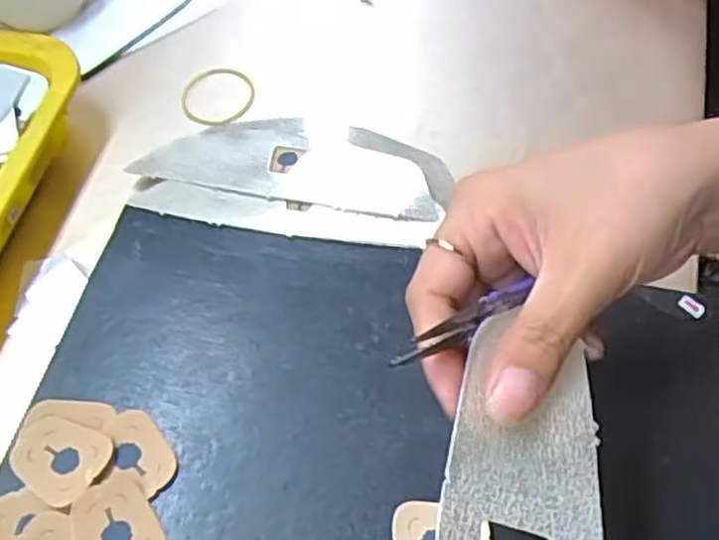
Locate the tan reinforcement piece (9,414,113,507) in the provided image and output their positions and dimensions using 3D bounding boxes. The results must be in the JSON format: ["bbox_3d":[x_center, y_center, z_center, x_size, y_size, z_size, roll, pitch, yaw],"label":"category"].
[{"bbox_3d":[-0.128,0.080,0.315,0.039,0.004,0.033,16,57,11],"label":"tan reinforcement piece"}]

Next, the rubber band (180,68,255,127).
[{"bbox_3d":[-0.089,-0.109,0.467,0.044,0.007,0.048,1,67,-3],"label":"rubber band"}]

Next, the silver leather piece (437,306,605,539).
[{"bbox_3d":[0.049,0.080,0.222,0.050,0.006,0.133,10,63,-7],"label":"silver leather piece"}]

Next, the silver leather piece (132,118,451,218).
[{"bbox_3d":[-0.035,-0.061,0.417,0.166,0.008,0.064,10,53,9],"label":"silver leather piece"}]

